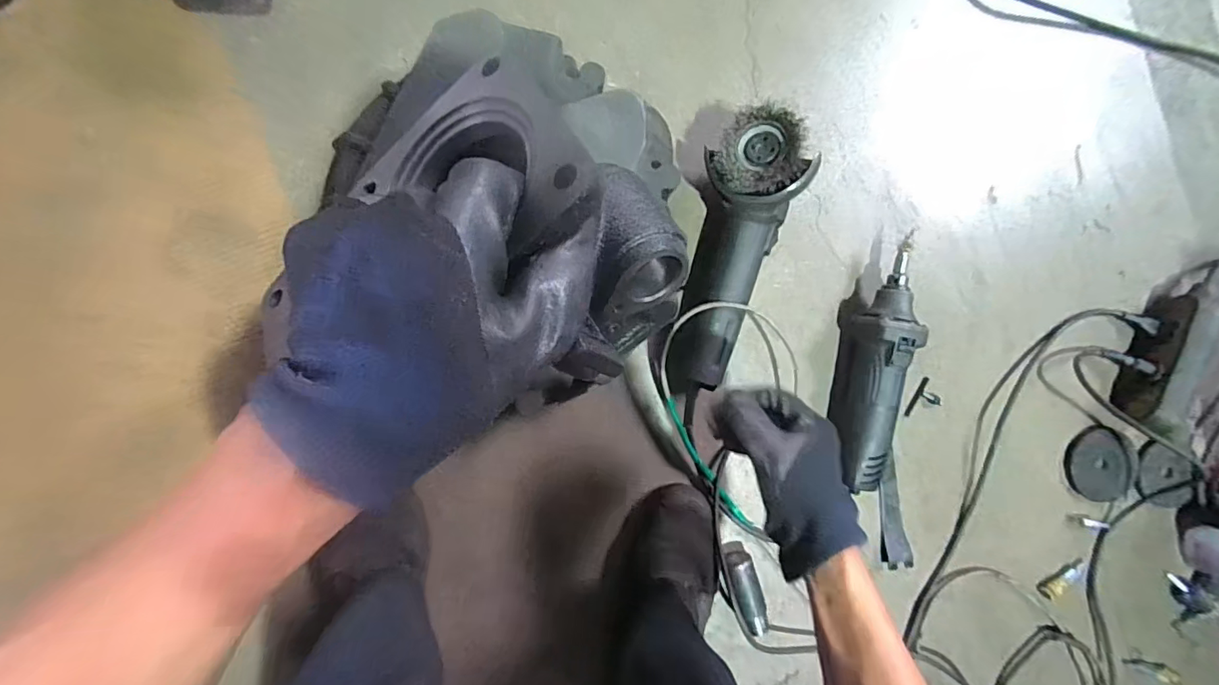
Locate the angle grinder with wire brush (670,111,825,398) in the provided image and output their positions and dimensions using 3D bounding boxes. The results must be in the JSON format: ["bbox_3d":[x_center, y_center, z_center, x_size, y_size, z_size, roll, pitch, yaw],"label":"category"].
[{"bbox_3d":[0.128,-0.089,0.540,0.101,0.119,0.279,12,89,-7],"label":"angle grinder with wire brush"}]

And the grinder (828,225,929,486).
[{"bbox_3d":[0.308,0.023,0.591,0.063,0.069,0.289,12,89,-7],"label":"grinder"}]

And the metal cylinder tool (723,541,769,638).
[{"bbox_3d":[0.158,0.286,0.600,0.034,0.037,0.106,-16,93,-6],"label":"metal cylinder tool"}]

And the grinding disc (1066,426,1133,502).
[{"bbox_3d":[0.633,0.157,0.662,0.095,0.009,0.095,0,91,-7],"label":"grinding disc"}]

